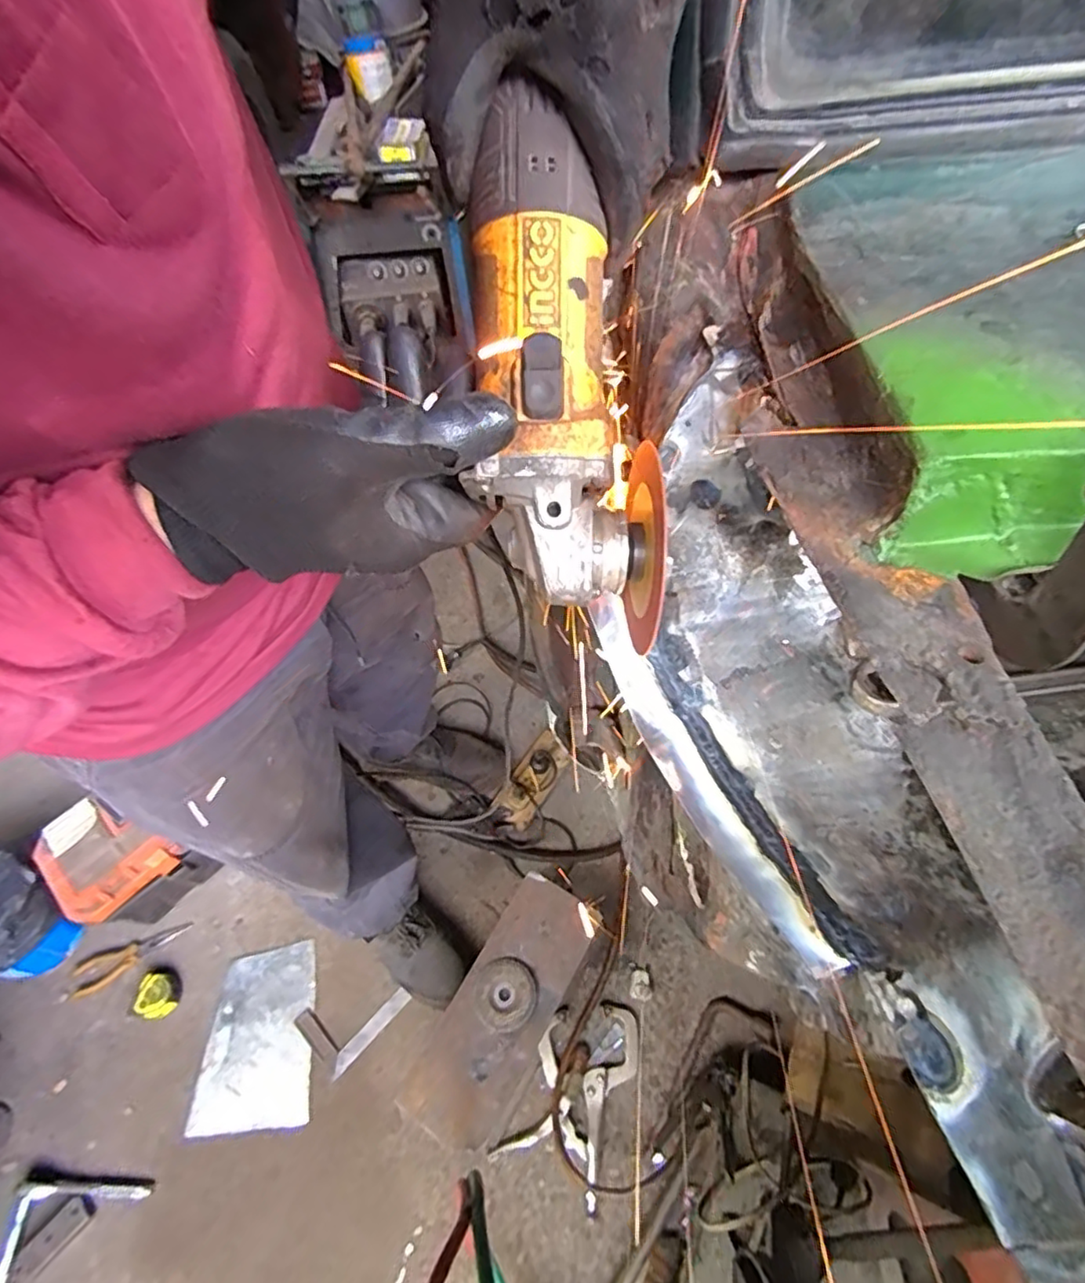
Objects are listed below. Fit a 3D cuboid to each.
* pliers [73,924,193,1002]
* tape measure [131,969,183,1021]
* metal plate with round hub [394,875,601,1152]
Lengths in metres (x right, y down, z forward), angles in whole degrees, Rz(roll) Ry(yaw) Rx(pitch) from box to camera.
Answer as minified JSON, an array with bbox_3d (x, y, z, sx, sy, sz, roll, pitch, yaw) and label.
[{"bbox_3d":[-0.746,0.576,1.133,0.214,0.013,0.064,-20,58,-9],"label":"pliers"},{"bbox_3d":[-0.660,0.607,1.072,0.077,0.041,0.071,-2,57,2],"label":"tape measure"},{"bbox_3d":[-0.050,0.475,0.822,0.122,0.025,0.315,26,61,18],"label":"metal plate with round hub"}]

